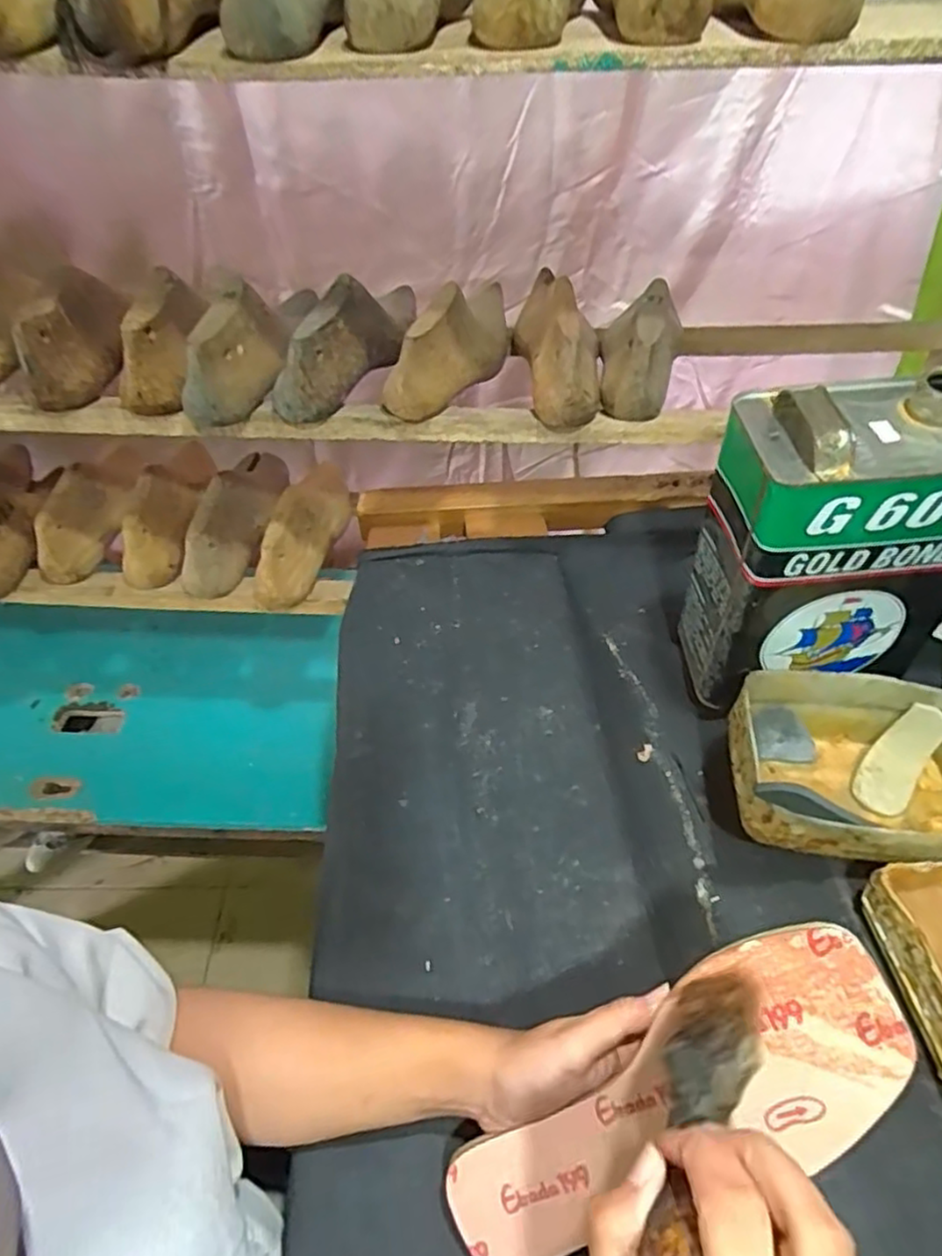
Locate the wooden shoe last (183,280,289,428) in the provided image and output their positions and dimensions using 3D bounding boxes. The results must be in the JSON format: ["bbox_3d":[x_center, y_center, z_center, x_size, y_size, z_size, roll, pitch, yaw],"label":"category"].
[{"bbox_3d":[-0.183,-0.222,0.542,0.045,0.066,0.129,13,48,9],"label":"wooden shoe last"}]

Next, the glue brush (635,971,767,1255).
[{"bbox_3d":[0.081,0.169,0.238,0.027,0.028,0.154,23,16,21],"label":"glue brush"}]

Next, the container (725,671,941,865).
[{"bbox_3d":[0.281,0.104,0.487,0.181,0.075,0.130,2,48,3],"label":"container"}]

